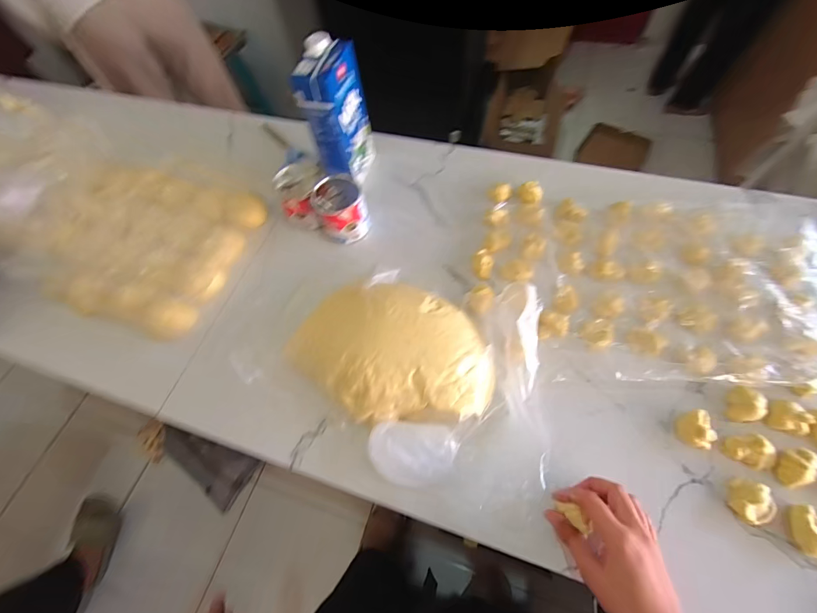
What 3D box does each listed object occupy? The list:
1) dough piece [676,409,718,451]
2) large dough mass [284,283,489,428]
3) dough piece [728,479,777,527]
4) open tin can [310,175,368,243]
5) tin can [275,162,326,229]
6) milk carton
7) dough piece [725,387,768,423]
[{"bbox_3d":[0.330,0.141,0.413,0.028,0.023,0.040,6,63,8],"label":"dough piece"},{"bbox_3d":[-0.028,0.055,0.470,0.270,0.061,0.175,-2,62,5],"label":"large dough mass"},{"bbox_3d":[0.360,0.206,0.379,0.036,0.016,0.041,21,66,15],"label":"dough piece"},{"bbox_3d":[-0.106,-0.151,0.570,0.078,0.082,0.071,-19,62,-5],"label":"open tin can"},{"bbox_3d":[-0.169,-0.180,0.591,0.070,0.077,0.088,22,66,16],"label":"tin can"},{"bbox_3d":[-0.113,-0.295,0.570,0.068,0.191,0.100,11,64,11],"label":"milk carton"},{"bbox_3d":[0.397,0.116,0.422,0.032,0.022,0.036,16,65,13],"label":"dough piece"}]

